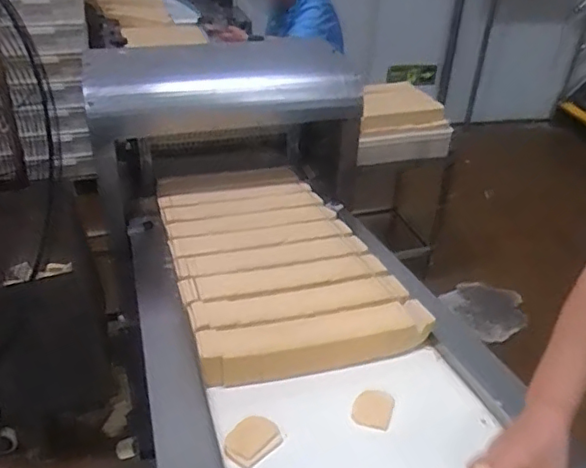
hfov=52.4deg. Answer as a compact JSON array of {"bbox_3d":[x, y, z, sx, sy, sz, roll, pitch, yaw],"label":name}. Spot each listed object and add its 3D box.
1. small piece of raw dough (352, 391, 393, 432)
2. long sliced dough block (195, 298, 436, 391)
[{"bbox_3d":[0.118,0.256,0.878,0.055,0.004,0.080,12,27,15],"label":"small piece of raw dough"},{"bbox_3d":[0.042,0.173,0.974,0.389,0.042,0.112,-6,34,-14],"label":"long sliced dough block"}]

